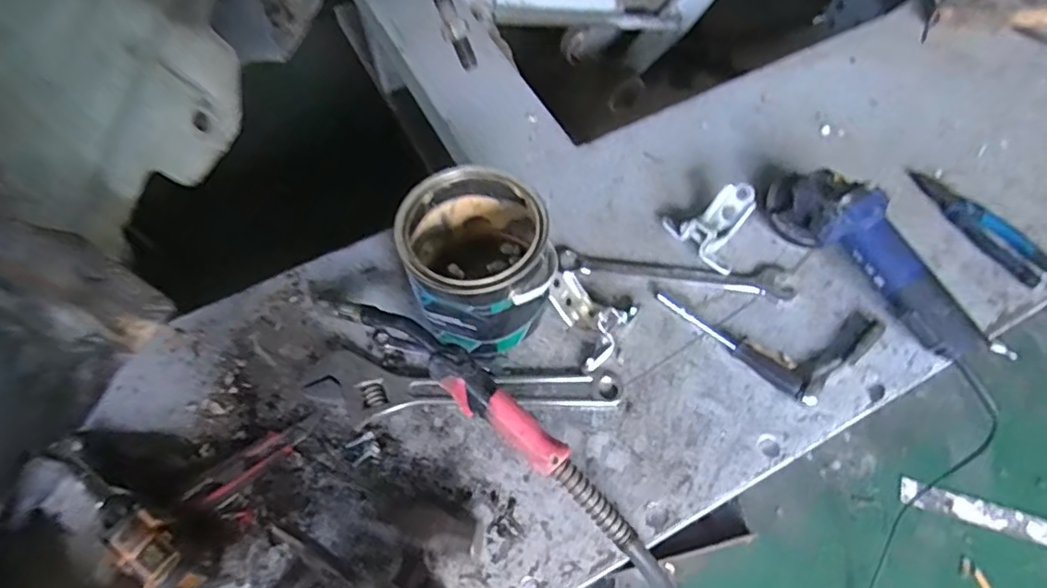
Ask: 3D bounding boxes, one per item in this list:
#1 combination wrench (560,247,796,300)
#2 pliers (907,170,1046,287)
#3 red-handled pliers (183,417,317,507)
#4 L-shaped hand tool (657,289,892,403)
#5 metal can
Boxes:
[{"bbox_3d":[0.190,-0.033,0.759,0.291,0.010,0.050,6,61,6],"label":"combination wrench"},{"bbox_3d":[0.598,-0.096,0.788,0.057,0.028,0.202,-28,63,-13],"label":"pliers"},{"bbox_3d":[-0.289,0.180,0.644,0.137,0.021,0.028,-37,65,-17],"label":"red-handled pliers"},{"bbox_3d":[0.299,0.022,0.721,0.212,0.023,0.148,40,69,22],"label":"L-shaped hand tool"},{"bbox_3d":[-0.053,-0.034,0.684,0.151,0.162,0.166,-1,60,2],"label":"metal can"}]

